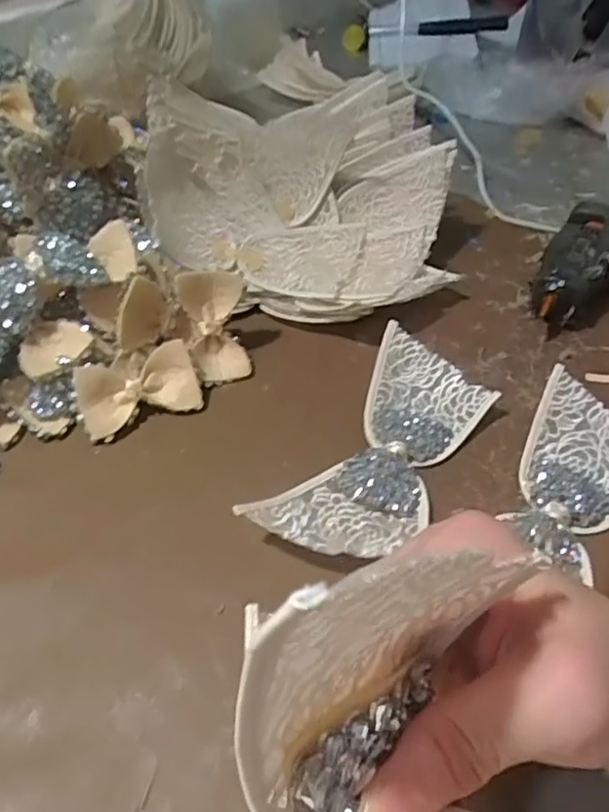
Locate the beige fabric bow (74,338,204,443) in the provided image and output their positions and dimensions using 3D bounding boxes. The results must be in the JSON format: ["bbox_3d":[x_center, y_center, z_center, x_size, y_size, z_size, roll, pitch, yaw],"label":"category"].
[{"bbox_3d":[-0.119,-0.012,0.442,0.082,0.023,0.051,-18,88,-17],"label":"beige fabric bow"}]

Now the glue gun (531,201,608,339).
[{"bbox_3d":[0.286,-0.104,0.526,0.158,0.046,0.164,26,52,21],"label":"glue gun"}]

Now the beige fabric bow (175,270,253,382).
[{"bbox_3d":[-0.066,-0.061,0.469,0.047,0.083,0.013,-14,15,-14],"label":"beige fabric bow"}]

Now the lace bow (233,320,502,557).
[{"bbox_3d":[0.052,0.026,0.414,0.091,0.029,0.205,27,52,22],"label":"lace bow"}]

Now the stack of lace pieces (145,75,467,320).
[{"bbox_3d":[-0.006,-0.196,0.558,0.266,0.111,0.269,1,47,-1],"label":"stack of lace pieces"}]

